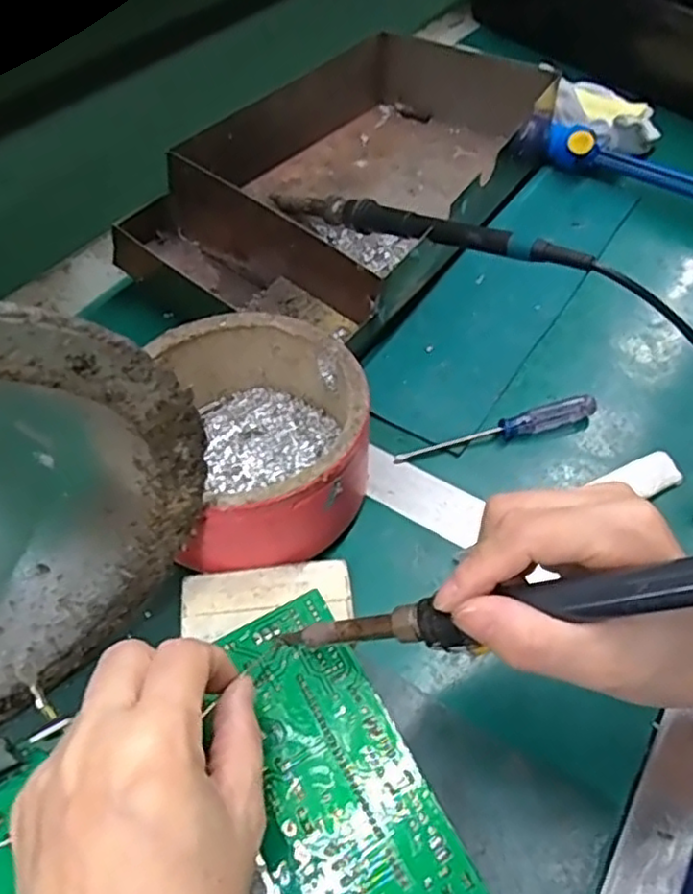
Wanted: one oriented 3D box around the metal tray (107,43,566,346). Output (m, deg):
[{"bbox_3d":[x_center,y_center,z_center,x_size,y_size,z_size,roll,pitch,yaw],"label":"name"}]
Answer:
[{"bbox_3d":[0.013,-0.194,0.485,0.184,0.067,0.329,29,56,18],"label":"metal tray"}]

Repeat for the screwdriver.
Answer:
[{"bbox_3d":[0.084,-0.009,0.376,0.118,0.014,0.011,-14,54,-14],"label":"screwdriver"}]

